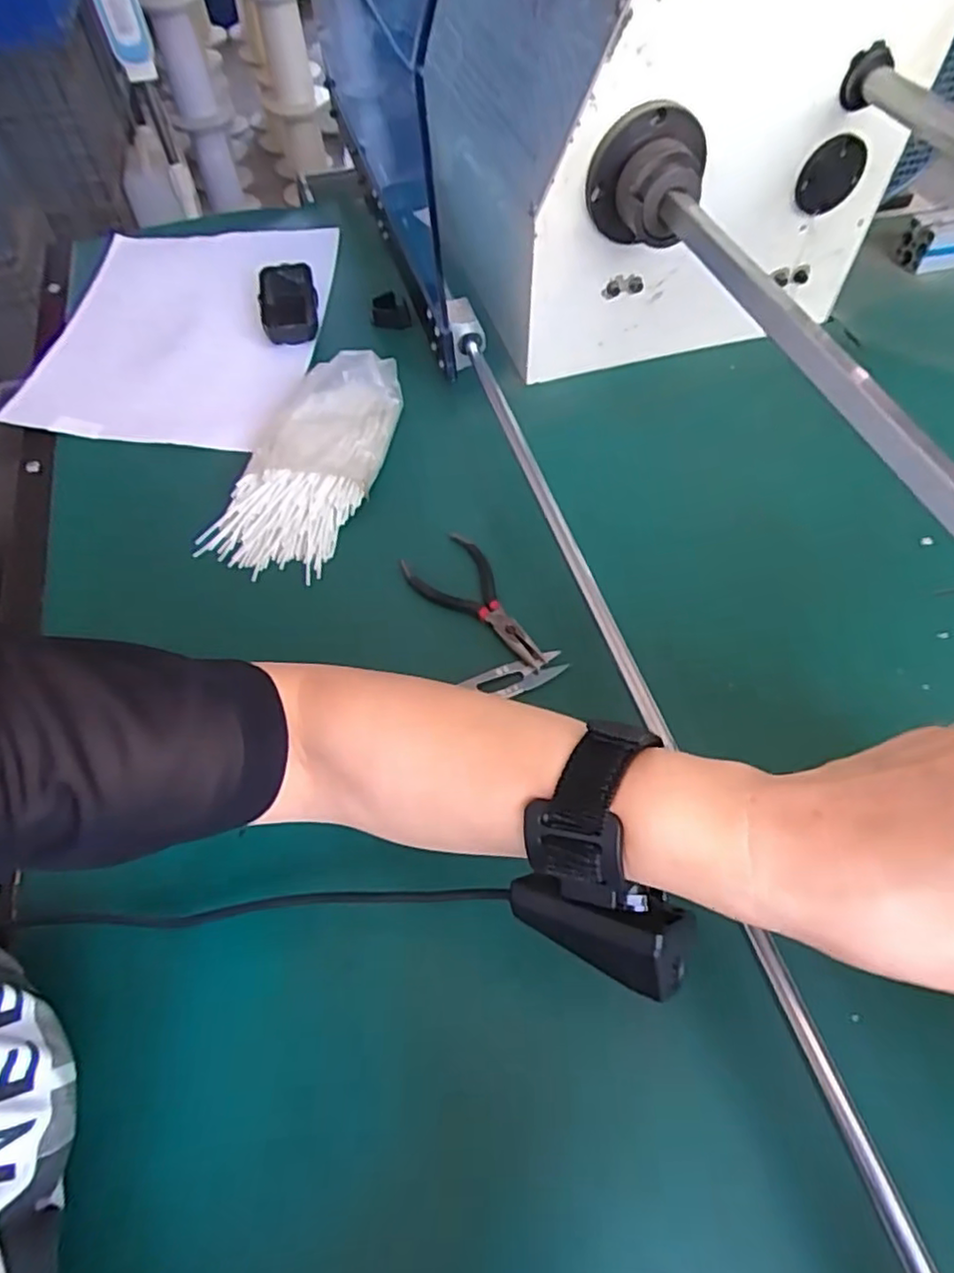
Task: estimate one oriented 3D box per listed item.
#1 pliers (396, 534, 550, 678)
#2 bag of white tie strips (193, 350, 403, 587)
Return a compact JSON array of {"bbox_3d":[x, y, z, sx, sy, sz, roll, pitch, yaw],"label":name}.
[{"bbox_3d":[0.006,-0.024,0.462,0.055,0.013,0.128,-35,63,-20],"label":"pliers"},{"bbox_3d":[-0.125,-0.143,0.517,0.099,0.034,0.217,16,59,11],"label":"bag of white tie strips"}]

